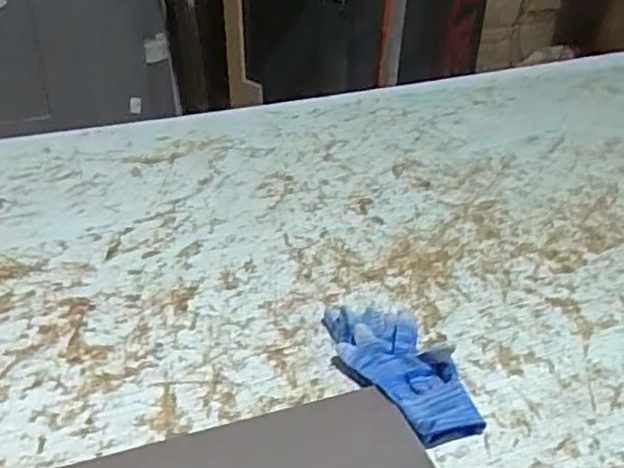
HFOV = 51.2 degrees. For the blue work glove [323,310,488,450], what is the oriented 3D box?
[{"bbox_3d":[0.087,0.134,0.693,0.109,0.030,0.215,-7,33,-16],"label":"blue work glove"}]

